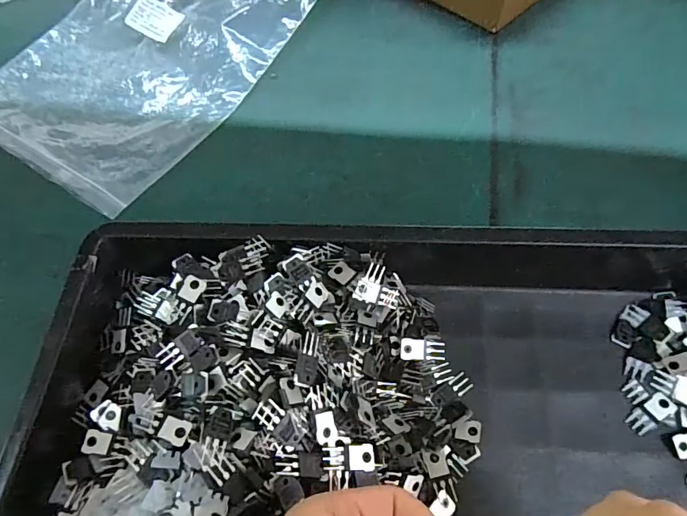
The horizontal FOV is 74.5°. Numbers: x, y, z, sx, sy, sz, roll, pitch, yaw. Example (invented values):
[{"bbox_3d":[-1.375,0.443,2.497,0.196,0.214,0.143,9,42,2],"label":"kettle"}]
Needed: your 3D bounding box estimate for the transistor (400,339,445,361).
[{"bbox_3d":[0.061,0.071,0.347,0.036,0.008,0.016,7,59,-19],"label":"transistor"}]

